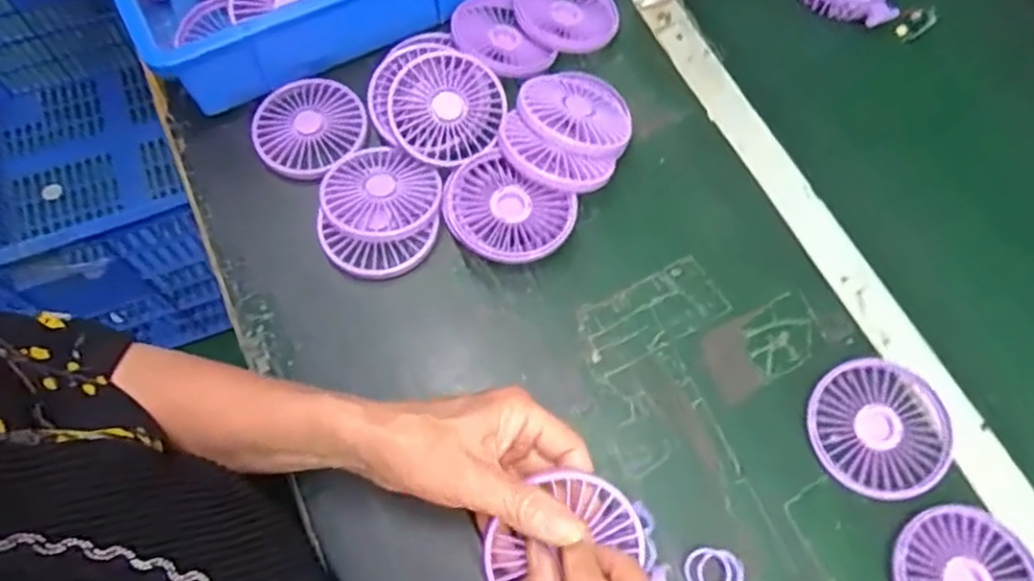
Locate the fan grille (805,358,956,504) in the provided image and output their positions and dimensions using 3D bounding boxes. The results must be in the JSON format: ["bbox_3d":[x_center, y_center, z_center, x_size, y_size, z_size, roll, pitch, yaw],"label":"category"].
[{"bbox_3d":[0.238,0.090,0.448,0.083,0.016,0.086,1,68,-2],"label":"fan grille"}]

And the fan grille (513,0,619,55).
[{"bbox_3d":[0.042,-0.233,0.572,0.080,0.024,0.084,1,68,-2],"label":"fan grille"}]

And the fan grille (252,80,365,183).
[{"bbox_3d":[-0.161,-0.127,0.530,0.080,0.015,0.084,1,68,-2],"label":"fan grille"}]

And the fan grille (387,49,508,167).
[{"bbox_3d":[-0.053,-0.140,0.521,0.083,0.010,0.087,0,88,-8],"label":"fan grille"}]

